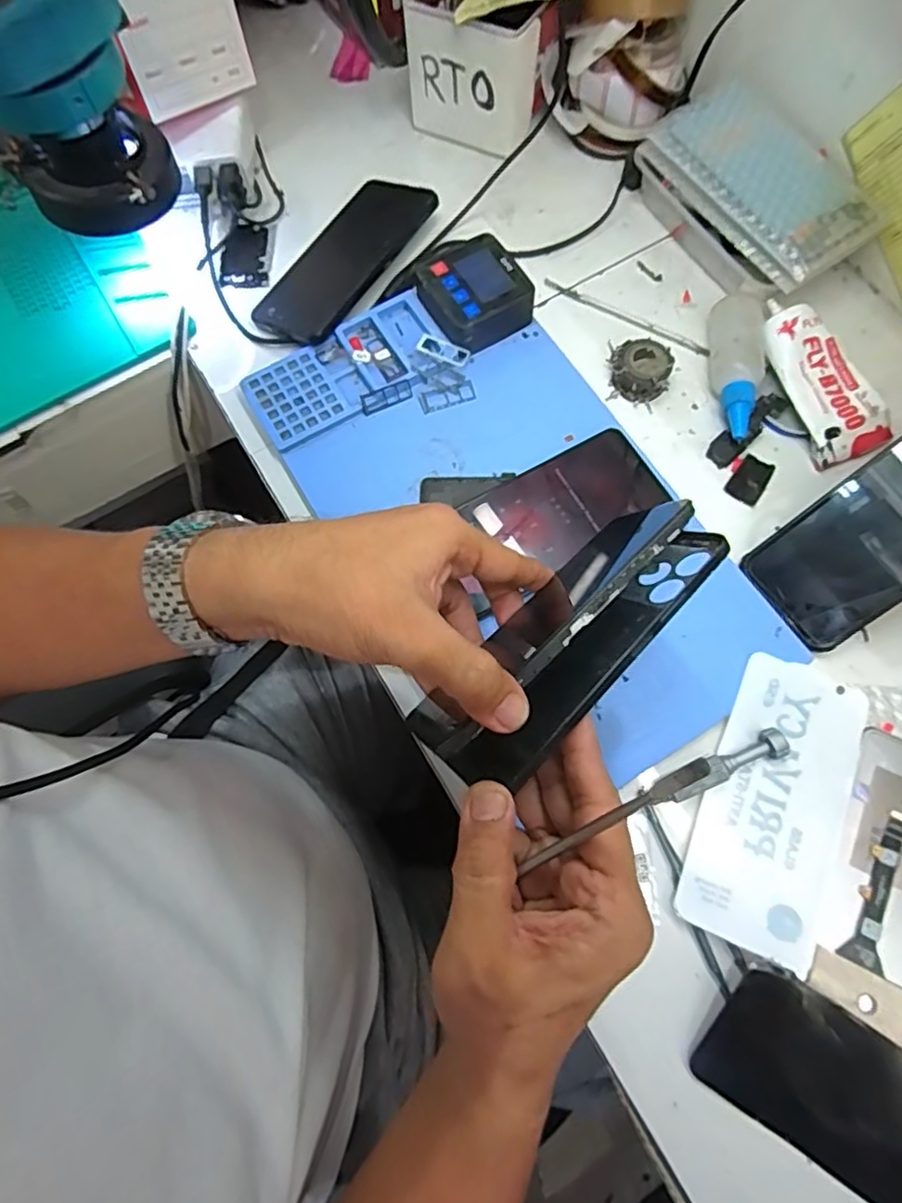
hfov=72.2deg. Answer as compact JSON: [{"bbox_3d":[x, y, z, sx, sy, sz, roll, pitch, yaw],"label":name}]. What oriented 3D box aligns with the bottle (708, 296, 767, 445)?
[{"bbox_3d":[0.206,-0.168,0.447,0.035,0.033,0.110,5,73,4],"label":"bottle"}]

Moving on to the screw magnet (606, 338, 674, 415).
[{"bbox_3d":[0.137,-0.170,0.456,0.047,0.024,0.040,21,74,8],"label":"screw magnet"}]

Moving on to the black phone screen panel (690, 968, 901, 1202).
[{"bbox_3d":[0.213,0.262,0.316,0.166,0.009,0.072,34,93,7],"label":"black phone screen panel"}]

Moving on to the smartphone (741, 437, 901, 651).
[{"bbox_3d":[0.273,-0.045,0.379,0.164,0.009,0.083,-41,76,17],"label":"smartphone"}]

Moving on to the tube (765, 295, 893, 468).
[{"bbox_3d":[0.262,-0.161,0.445,0.056,0.032,0.126,-24,73,-6],"label":"tube"}]

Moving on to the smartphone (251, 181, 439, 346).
[{"bbox_3d":[-0.083,-0.272,0.491,0.077,0.010,0.166,26,74,25],"label":"smartphone"}]

